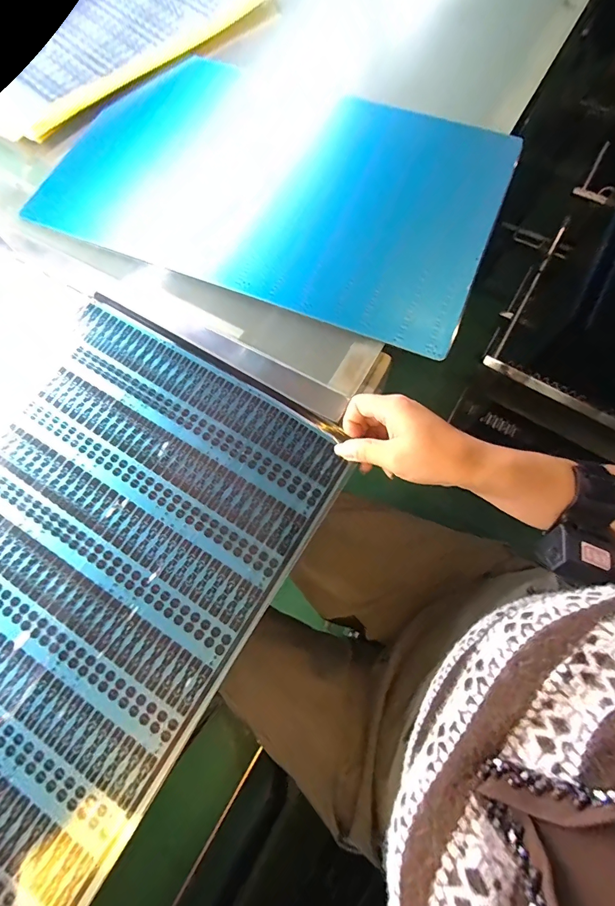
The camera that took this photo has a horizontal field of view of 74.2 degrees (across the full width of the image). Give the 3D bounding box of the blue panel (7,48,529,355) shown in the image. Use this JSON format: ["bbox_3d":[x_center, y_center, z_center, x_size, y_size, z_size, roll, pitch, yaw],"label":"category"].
[{"bbox_3d":[-0.032,-0.330,0.486,0.502,0.010,0.329,23,74,8],"label":"blue panel"}]

